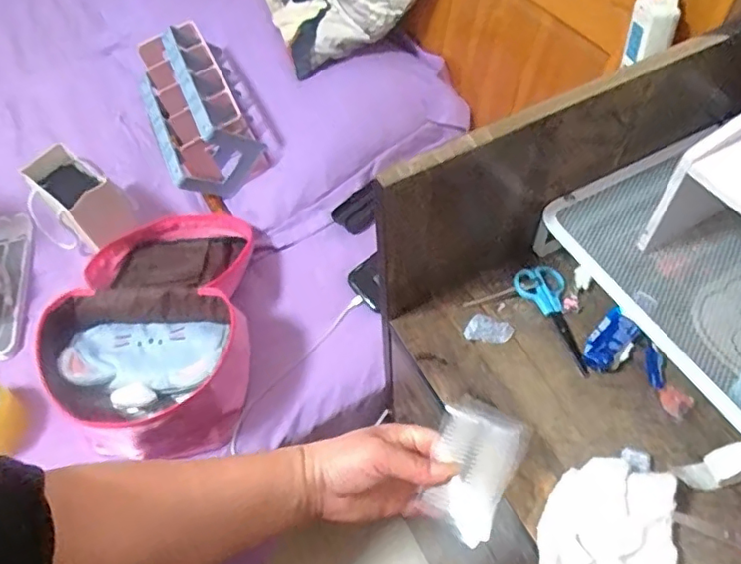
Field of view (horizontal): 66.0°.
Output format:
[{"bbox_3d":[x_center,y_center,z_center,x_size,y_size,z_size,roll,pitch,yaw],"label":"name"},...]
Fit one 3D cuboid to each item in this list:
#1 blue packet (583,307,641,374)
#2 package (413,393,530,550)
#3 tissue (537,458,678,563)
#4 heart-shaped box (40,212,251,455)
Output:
[{"bbox_3d":[0.218,0.055,0.516,0.034,0.014,0.062,37,65,25],"label":"blue packet"},{"bbox_3d":[0.077,0.139,0.435,0.061,0.020,0.101,22,60,18],"label":"package"},{"bbox_3d":[0.180,0.178,0.430,0.091,0.026,0.092,11,57,11],"label":"tissue"},{"bbox_3d":[-0.283,0.037,0.760,0.262,0.110,0.370,-1,55,3],"label":"heart-shaped box"}]

